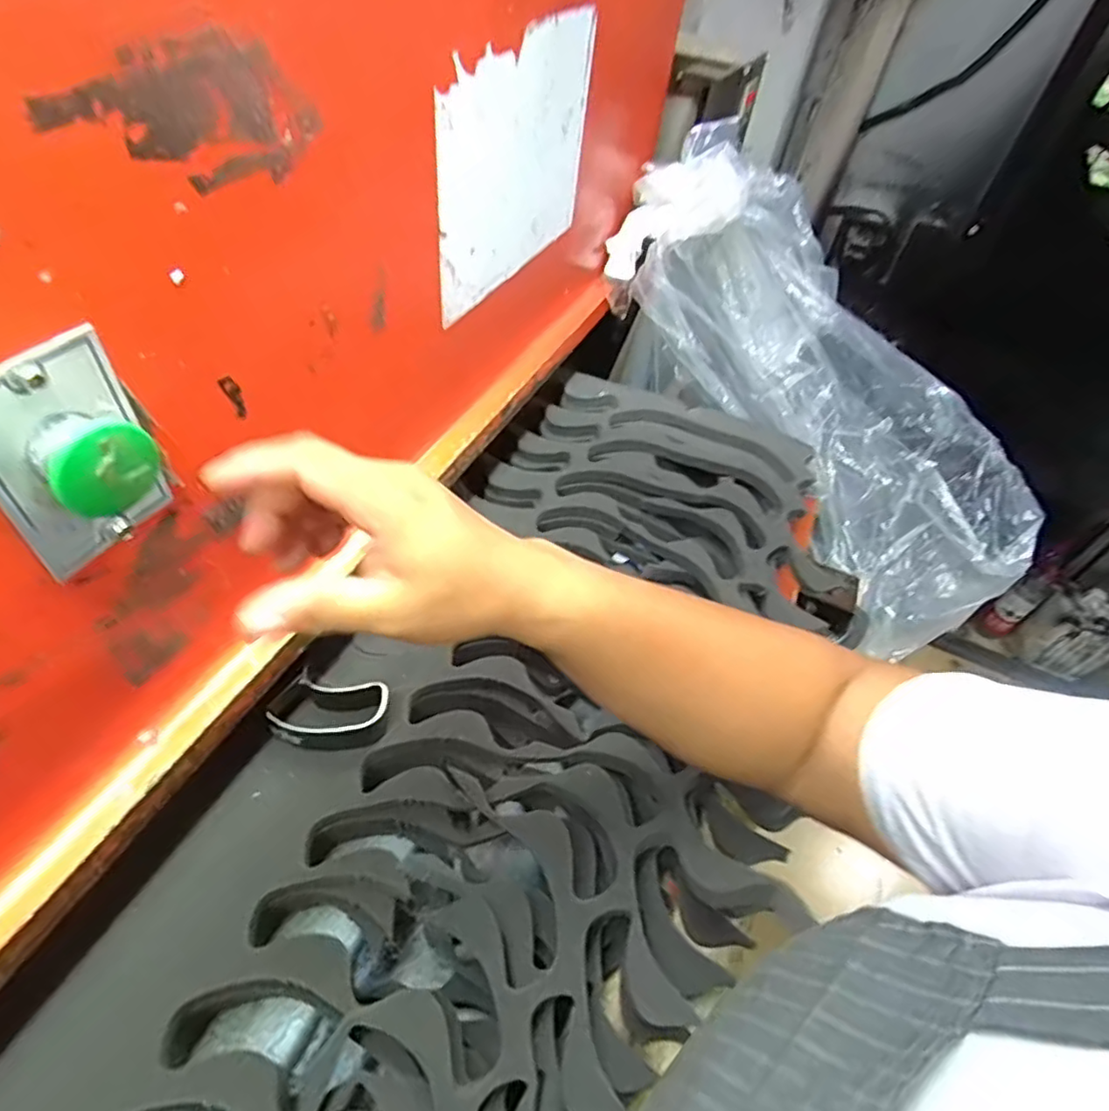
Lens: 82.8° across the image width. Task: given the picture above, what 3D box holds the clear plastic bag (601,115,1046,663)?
[{"bbox_3d":[0.331,-0.198,0.797,0.667,0.206,0.272,47,47,-10],"label":"clear plastic bag"}]

